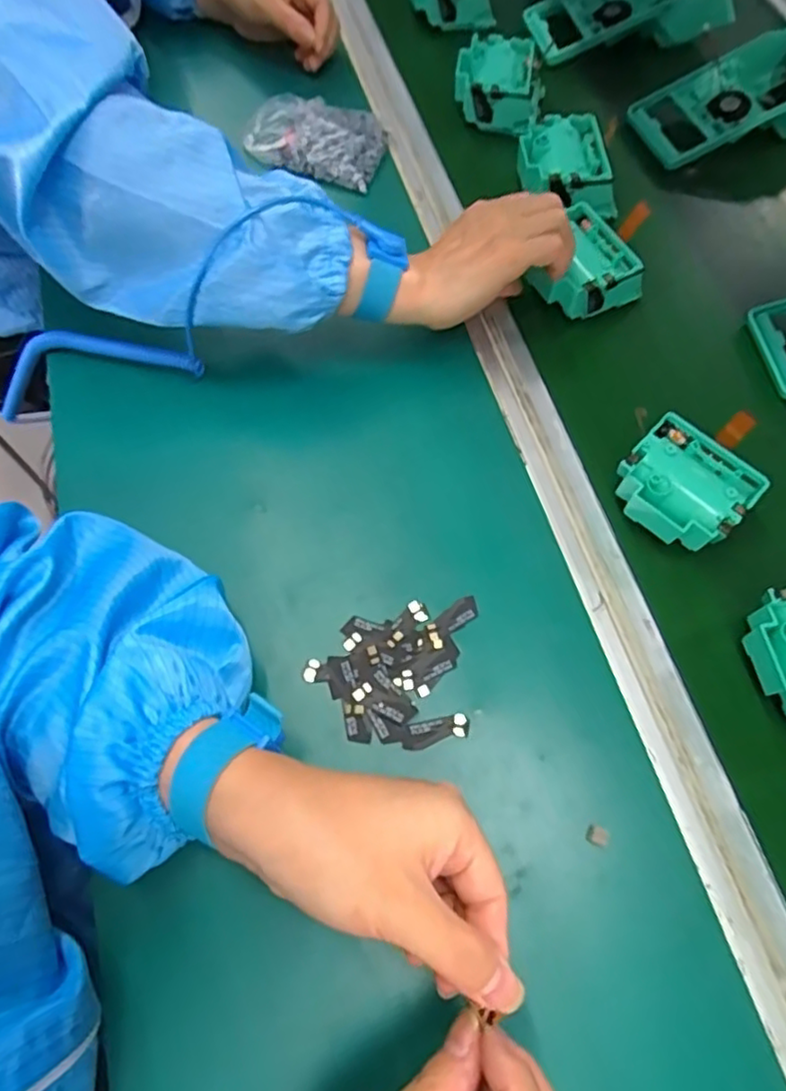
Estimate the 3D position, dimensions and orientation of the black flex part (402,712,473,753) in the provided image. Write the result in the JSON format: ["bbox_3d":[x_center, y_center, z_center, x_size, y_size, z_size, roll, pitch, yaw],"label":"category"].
[{"bbox_3d":[0.024,0.103,0.351,0.038,0.004,0.014,-13,67,-6],"label":"black flex part"}]

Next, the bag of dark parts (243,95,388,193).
[{"bbox_3d":[-0.071,-0.357,0.554,0.124,0.027,0.080,16,67,7],"label":"bag of dark parts"}]

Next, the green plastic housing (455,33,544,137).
[{"bbox_3d":[0.097,-0.421,0.571,0.076,0.034,0.084,12,68,1],"label":"green plastic housing"}]

